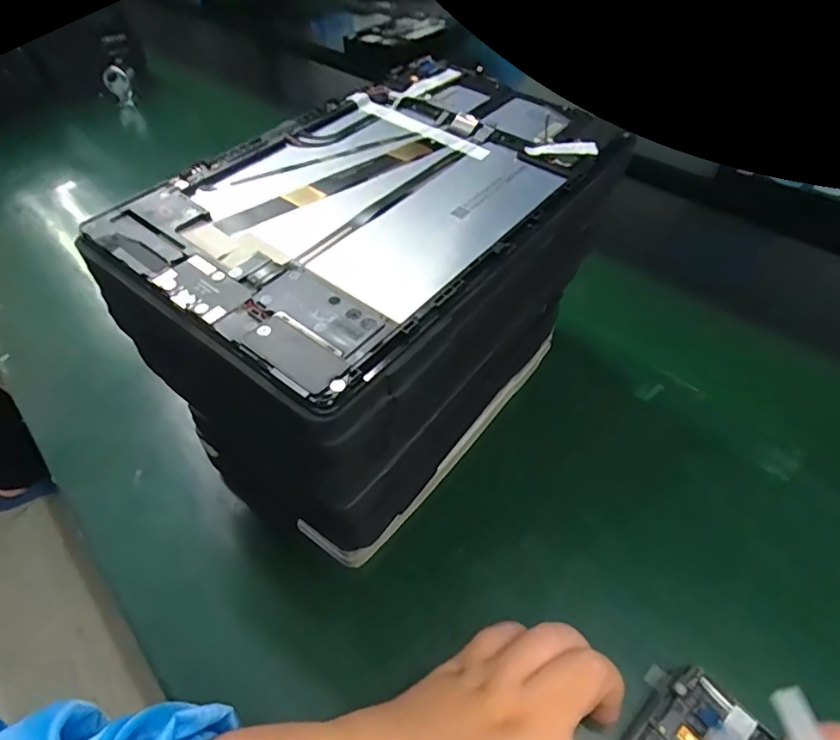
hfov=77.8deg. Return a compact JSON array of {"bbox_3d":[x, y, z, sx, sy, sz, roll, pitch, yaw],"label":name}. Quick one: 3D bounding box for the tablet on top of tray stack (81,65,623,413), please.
[{"bbox_3d":[-0.017,-0.091,0.248,0.146,0.007,0.231,32,57,24],"label":"tablet on top of tray stack"}]

